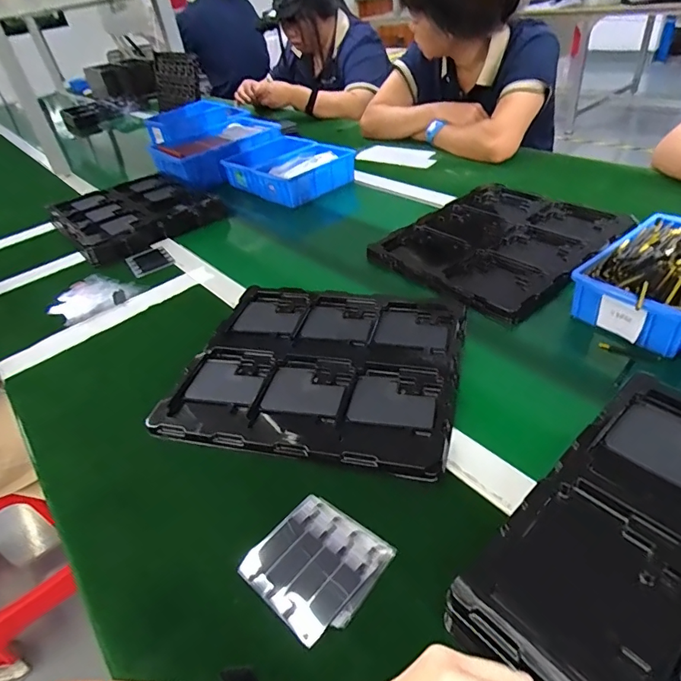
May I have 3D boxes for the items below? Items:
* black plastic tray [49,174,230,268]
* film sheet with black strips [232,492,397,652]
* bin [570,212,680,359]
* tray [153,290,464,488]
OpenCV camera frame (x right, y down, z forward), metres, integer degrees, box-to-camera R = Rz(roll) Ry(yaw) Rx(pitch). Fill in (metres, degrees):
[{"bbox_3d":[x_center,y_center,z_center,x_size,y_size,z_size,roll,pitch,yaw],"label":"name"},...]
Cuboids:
[{"bbox_3d":[-0.420,-0.267,0.945,0.271,0.046,0.277,-34,44,-26],"label":"black plastic tray"},{"bbox_3d":[-0.020,0.179,0.376,0.094,0.005,0.093,26,51,36],"label":"film sheet with black strips"},{"bbox_3d":[0.396,-0.076,0.559,0.213,0.069,0.139,-31,45,-24],"label":"bin"},{"bbox_3d":[-0.022,0.028,0.559,0.314,0.021,0.273,7,41,16],"label":"tray"}]

